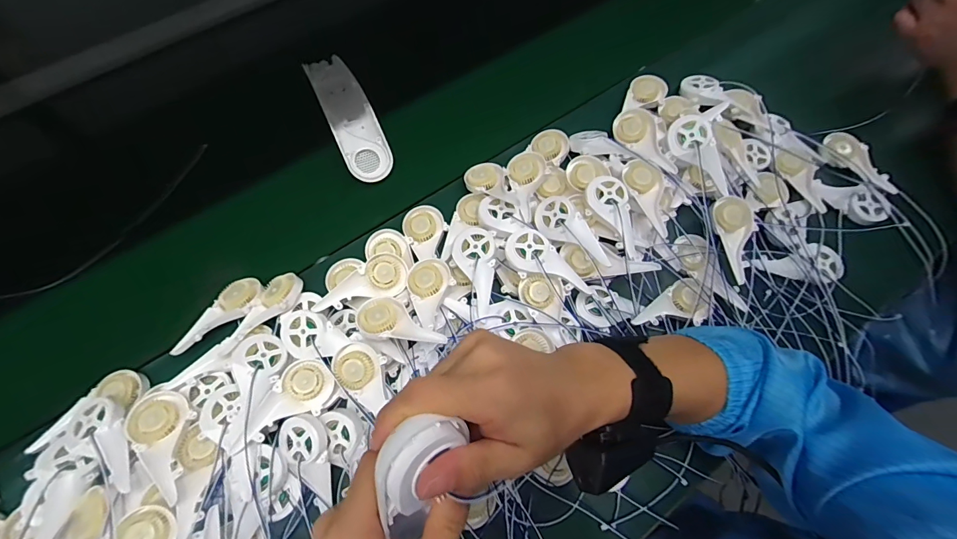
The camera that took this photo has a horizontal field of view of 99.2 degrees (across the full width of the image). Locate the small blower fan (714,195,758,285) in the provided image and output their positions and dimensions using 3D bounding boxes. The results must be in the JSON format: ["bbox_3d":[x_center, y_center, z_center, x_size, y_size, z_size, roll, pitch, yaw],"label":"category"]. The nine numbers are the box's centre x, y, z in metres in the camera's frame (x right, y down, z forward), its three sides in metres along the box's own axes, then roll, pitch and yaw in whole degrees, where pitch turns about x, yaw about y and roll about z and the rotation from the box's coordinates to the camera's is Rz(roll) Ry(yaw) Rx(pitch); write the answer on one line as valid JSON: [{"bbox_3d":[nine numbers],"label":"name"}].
[{"bbox_3d":[0.273,-0.033,0.422,0.044,0.022,0.089,-11,70,-5],"label":"small blower fan"}]

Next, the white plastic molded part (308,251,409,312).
[{"bbox_3d":[-0.115,0.013,0.401,0.090,0.018,0.040,-19,71,-8],"label":"white plastic molded part"}]

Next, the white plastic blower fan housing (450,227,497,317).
[{"bbox_3d":[-0.007,0.000,0.403,0.044,0.025,0.087,7,69,2],"label":"white plastic blower fan housing"}]

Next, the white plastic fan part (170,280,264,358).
[{"bbox_3d":[-0.252,0.046,0.397,0.041,0.016,0.093,33,58,11],"label":"white plastic fan part"}]

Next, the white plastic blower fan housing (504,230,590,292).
[{"bbox_3d":[0.062,-0.002,0.396,0.043,0.014,0.090,-38,74,-14],"label":"white plastic blower fan housing"}]

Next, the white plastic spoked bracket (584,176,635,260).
[{"bbox_3d":[0.137,-0.055,0.417,0.040,0.017,0.093,-10,70,-5],"label":"white plastic spoked bracket"}]

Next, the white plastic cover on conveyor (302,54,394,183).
[{"bbox_3d":[-0.152,-0.182,0.481,0.053,0.021,0.165,-25,85,-10],"label":"white plastic cover on conveyor"}]

